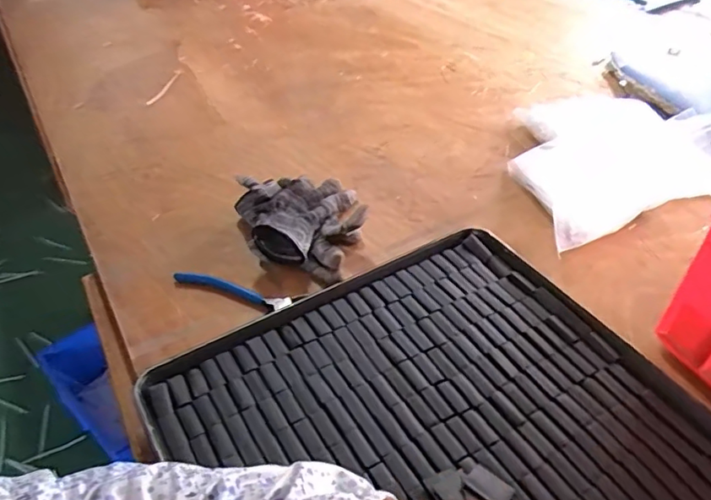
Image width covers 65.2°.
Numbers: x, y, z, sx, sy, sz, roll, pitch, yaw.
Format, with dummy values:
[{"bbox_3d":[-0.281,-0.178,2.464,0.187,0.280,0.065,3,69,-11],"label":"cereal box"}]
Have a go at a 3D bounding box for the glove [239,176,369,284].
[{"bbox_3d":[-0.063,-0.033,0.631,0.141,0.052,0.174,-5,42,-5],"label":"glove"}]

